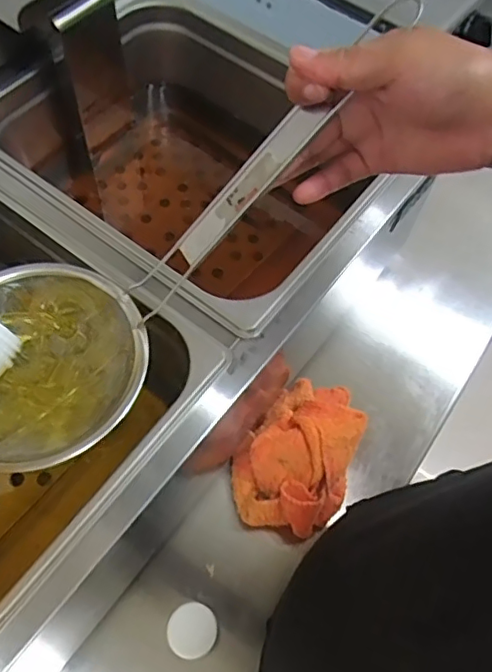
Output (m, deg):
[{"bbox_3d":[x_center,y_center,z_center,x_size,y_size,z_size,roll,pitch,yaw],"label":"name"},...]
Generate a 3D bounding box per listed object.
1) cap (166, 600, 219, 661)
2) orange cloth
[{"bbox_3d":[-0.043,0.236,0.458,0.039,0.009,0.039,2,62,-3],"label":"cap"},{"bbox_3d":[0.047,0.099,0.508,0.102,0.057,0.136,17,62,5],"label":"orange cloth"}]

